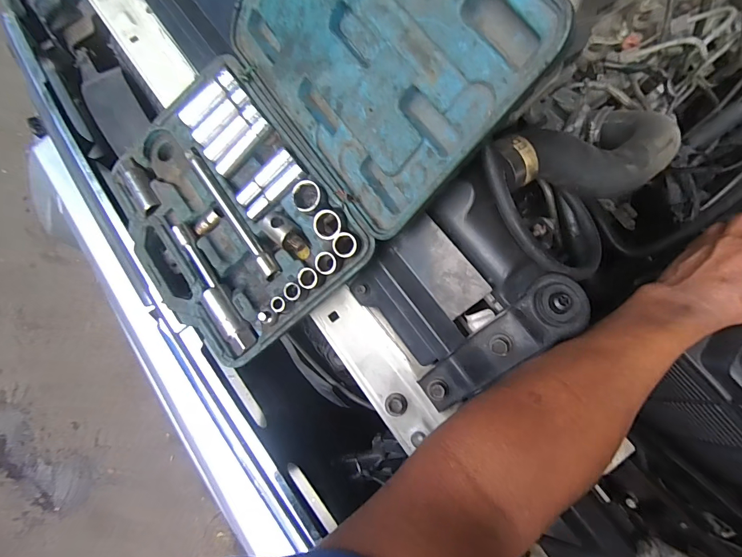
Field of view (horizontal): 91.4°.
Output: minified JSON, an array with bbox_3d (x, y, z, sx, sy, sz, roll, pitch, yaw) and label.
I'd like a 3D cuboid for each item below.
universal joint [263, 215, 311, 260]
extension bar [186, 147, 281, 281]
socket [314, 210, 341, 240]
[{"bbox_3d":[-0.071,-0.036,0.306,0.047,0.014,0.019,44,79,-3],"label":"universal joint"},{"bbox_3d":[-0.126,-0.060,0.332,0.013,0.018,0.149,-34,78,-8],"label":"extension bar"},{"bbox_3d":[-0.035,-0.043,0.298,0.022,0.023,0.026,-17,76,-4],"label":"socket"}]

